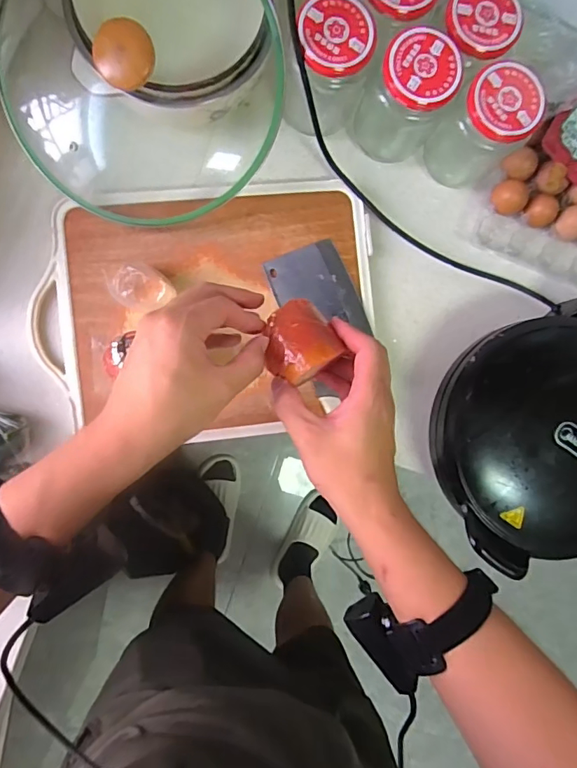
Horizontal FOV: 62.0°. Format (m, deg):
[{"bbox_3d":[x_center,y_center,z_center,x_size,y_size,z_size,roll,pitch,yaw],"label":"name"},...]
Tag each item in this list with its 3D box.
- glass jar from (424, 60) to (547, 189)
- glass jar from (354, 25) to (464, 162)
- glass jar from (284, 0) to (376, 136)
[{"bbox_3d":[0.226,-0.301,0.575,0.083,0.144,0.072,36,86,-5],"label":"glass jar"},{"bbox_3d":[0.136,-0.326,0.556,0.086,0.126,0.077,38,86,-5],"label":"glass jar"},{"bbox_3d":[0.039,-0.354,0.550,0.080,0.135,0.074,0,90,-6],"label":"glass jar"}]

